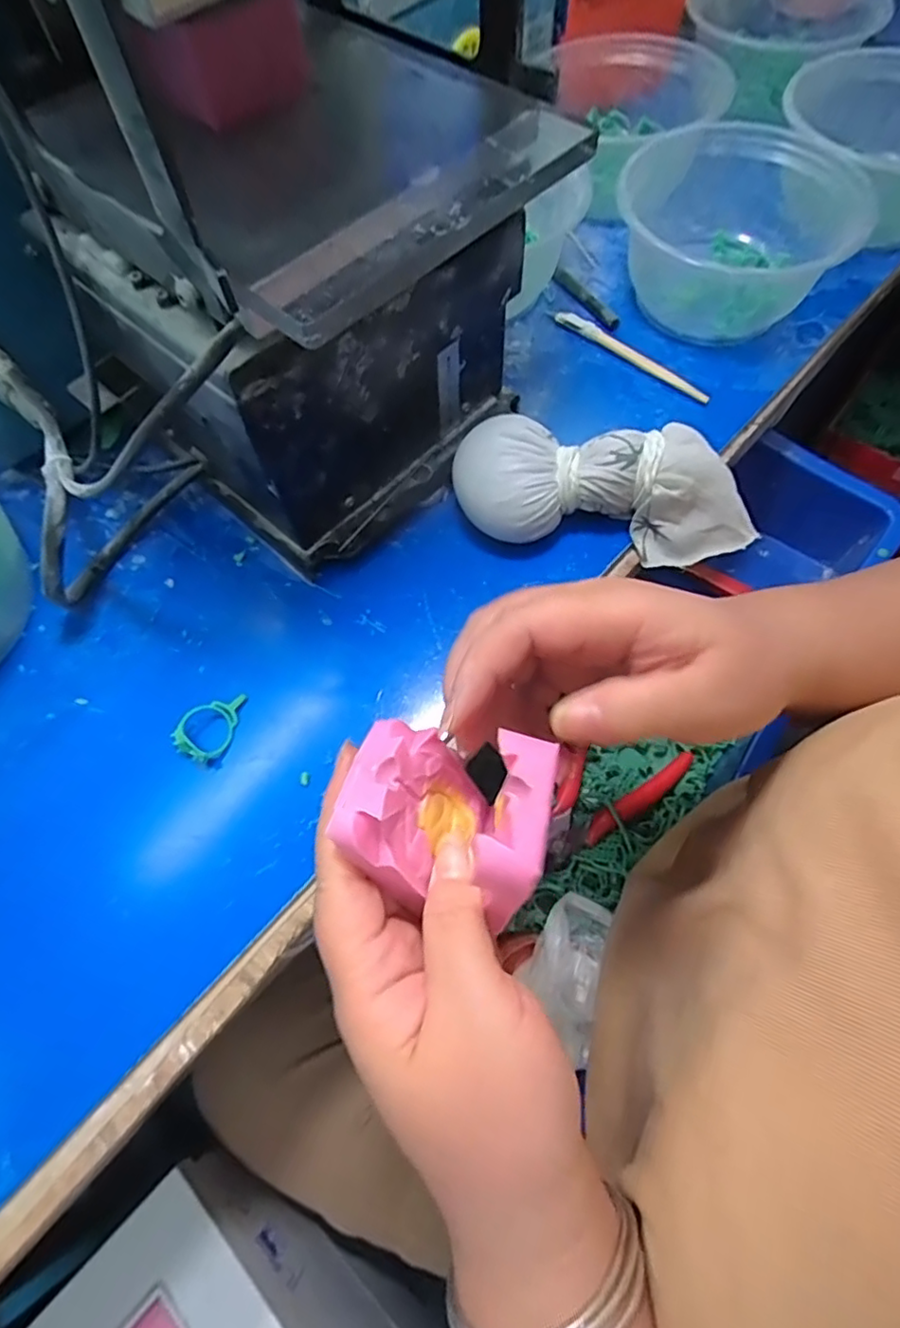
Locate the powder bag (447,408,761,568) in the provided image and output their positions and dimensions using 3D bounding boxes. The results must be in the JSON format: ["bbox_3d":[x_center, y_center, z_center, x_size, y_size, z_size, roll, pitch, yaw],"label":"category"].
[{"bbox_3d":[0.079,-0.089,0.305,0.154,0.047,0.057,4,66,3],"label":"powder bag"}]

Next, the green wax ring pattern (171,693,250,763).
[{"bbox_3d":[-0.109,0.027,0.281,0.023,0.006,0.035,28,66,-12],"label":"green wax ring pattern"}]

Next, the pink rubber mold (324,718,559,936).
[{"bbox_3d":[-0.002,0.047,0.192,0.059,0.049,0.052,11,67,6],"label":"pink rubber mold"}]

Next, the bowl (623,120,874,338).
[{"bbox_3d":[0.167,-0.258,0.372,0.132,0.063,0.116,25,69,12],"label":"bowl"}]

